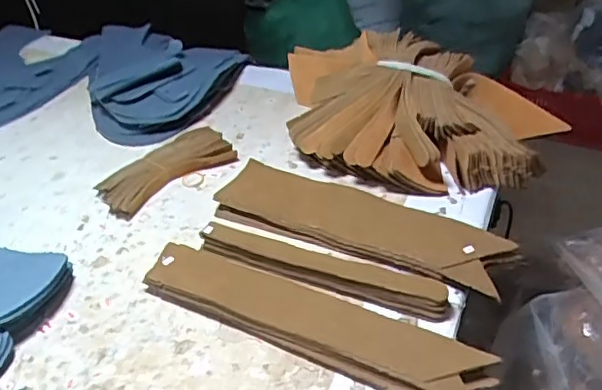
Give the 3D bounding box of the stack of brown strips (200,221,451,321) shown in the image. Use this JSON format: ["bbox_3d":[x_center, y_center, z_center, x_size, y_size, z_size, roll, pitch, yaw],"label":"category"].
[{"bbox_3d":[0.012,0.055,0.440,0.193,0.023,0.029,12,41,18],"label":"stack of brown strips"}]

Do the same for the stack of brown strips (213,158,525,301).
[{"bbox_3d":[0.048,0.020,0.483,0.237,0.021,0.070,16,43,23],"label":"stack of brown strips"}]

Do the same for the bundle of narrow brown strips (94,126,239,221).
[{"bbox_3d":[-0.126,-0.025,0.552,0.127,0.023,0.056,-30,46,-29],"label":"bundle of narrow brown strips"}]

